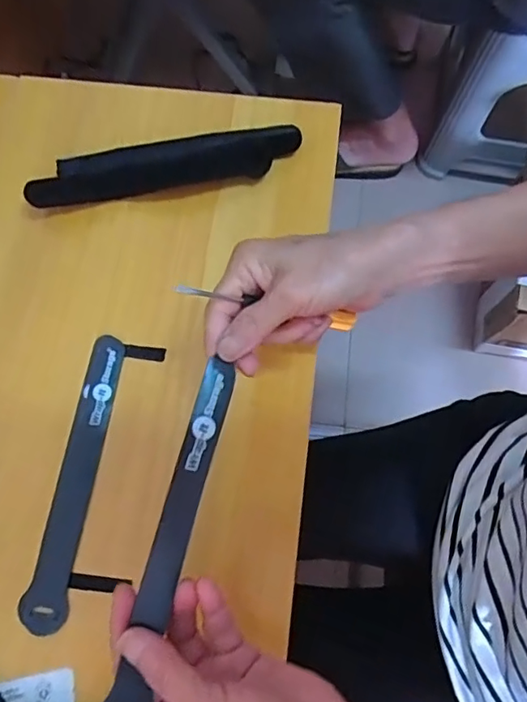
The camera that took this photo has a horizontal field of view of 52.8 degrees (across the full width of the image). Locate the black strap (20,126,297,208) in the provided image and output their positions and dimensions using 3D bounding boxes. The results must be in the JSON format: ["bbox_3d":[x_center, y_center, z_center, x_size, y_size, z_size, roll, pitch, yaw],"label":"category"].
[{"bbox_3d":[-0.079,-0.152,0.435,0.217,0.018,0.042,-11,72,-3],"label":"black strap"}]

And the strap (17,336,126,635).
[{"bbox_3d":[-0.131,0.086,0.374,0.029,0.007,0.198,7,72,3],"label":"strap"}]

